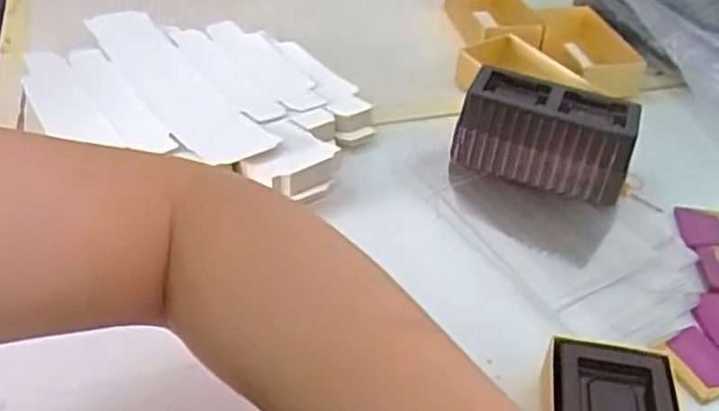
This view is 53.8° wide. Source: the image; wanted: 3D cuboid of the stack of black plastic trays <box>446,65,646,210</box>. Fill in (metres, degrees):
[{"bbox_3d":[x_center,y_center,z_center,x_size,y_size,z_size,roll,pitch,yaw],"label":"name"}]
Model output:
[{"bbox_3d":[0.122,-0.045,0.472,0.108,0.061,0.053,12,40,12],"label":"stack of black plastic trays"}]

